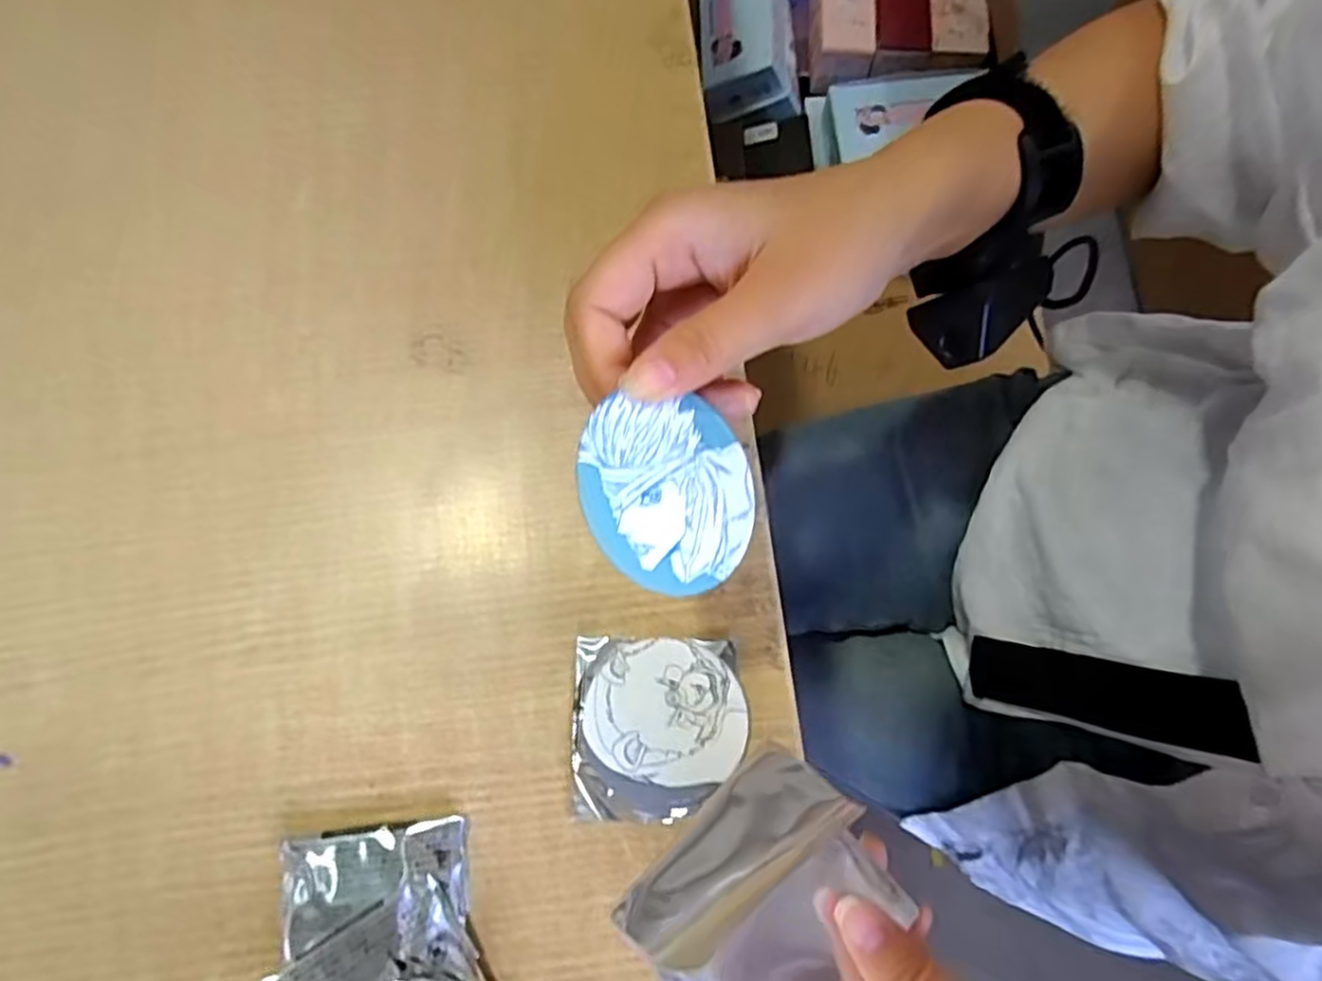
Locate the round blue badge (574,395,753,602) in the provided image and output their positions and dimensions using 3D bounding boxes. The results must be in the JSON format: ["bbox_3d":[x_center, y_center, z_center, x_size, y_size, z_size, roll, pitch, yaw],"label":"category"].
[{"bbox_3d":[0.004,0.001,0.213,0.061,0.004,0.055,-5,81,-37],"label":"round blue badge"}]

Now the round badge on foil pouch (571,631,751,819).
[{"bbox_3d":[0.000,0.092,0.283,0.066,0.010,0.067,0,75,1],"label":"round badge on foil pouch"}]

